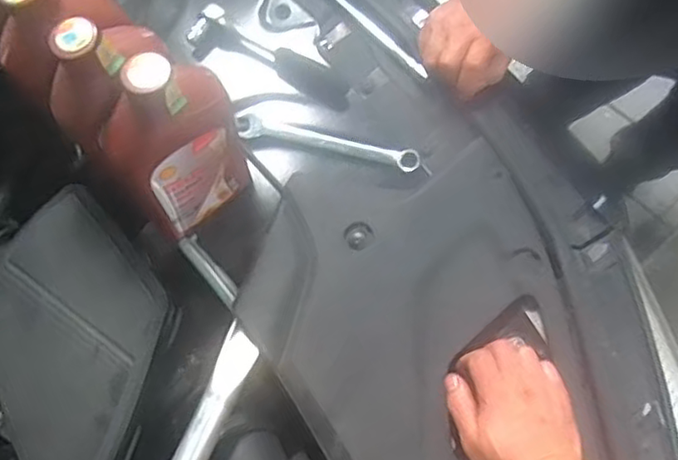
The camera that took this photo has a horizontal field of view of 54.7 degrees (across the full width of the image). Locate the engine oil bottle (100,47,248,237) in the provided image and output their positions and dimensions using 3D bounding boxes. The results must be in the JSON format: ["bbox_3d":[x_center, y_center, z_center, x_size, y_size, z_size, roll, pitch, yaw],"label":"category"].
[{"bbox_3d":[-0.144,-0.070,0.598,0.128,0.223,0.059,-37,73,-4],"label":"engine oil bottle"}]

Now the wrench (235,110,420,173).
[{"bbox_3d":[-0.014,-0.097,0.713,0.204,0.010,0.032,13,76,11],"label":"wrench"}]

